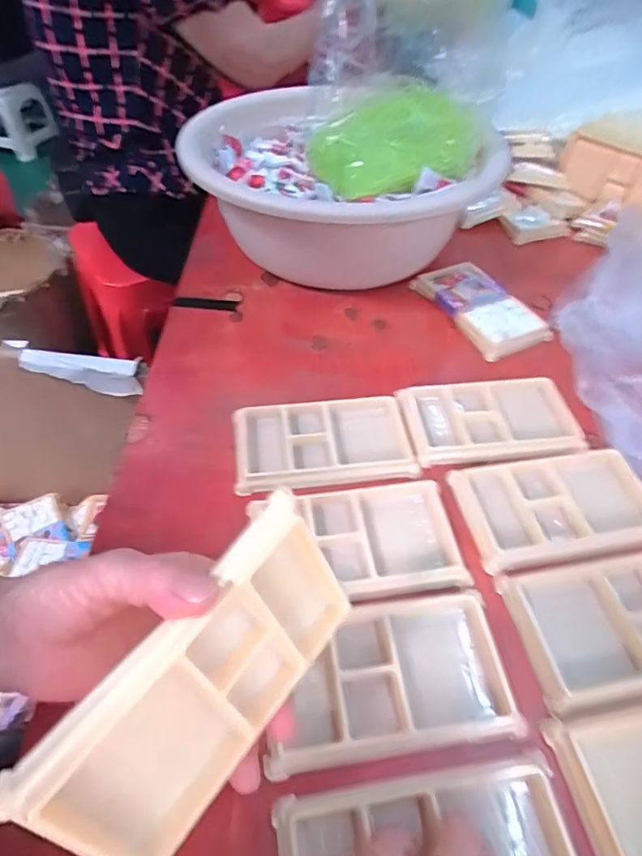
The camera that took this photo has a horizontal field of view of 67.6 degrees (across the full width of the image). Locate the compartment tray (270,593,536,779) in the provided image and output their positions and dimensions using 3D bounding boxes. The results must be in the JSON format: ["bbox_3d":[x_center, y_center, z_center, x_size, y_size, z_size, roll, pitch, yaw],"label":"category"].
[{"bbox_3d":[0.038,0.137,0.269,0.133,0.013,0.077,-7,49,-4],"label":"compartment tray"}]

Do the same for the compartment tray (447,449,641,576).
[{"bbox_3d":[0.170,0.053,0.341,0.135,0.011,0.079,-8,49,-5],"label":"compartment tray"}]

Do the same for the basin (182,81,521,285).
[{"bbox_3d":[0.010,-0.266,0.533,0.279,0.134,0.307,-13,50,-10],"label":"basin"}]

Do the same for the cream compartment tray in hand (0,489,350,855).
[{"bbox_3d":[-0.041,0.097,0.187,0.013,0.075,0.128,15,46,43],"label":"cream compartment tray in hand"}]

